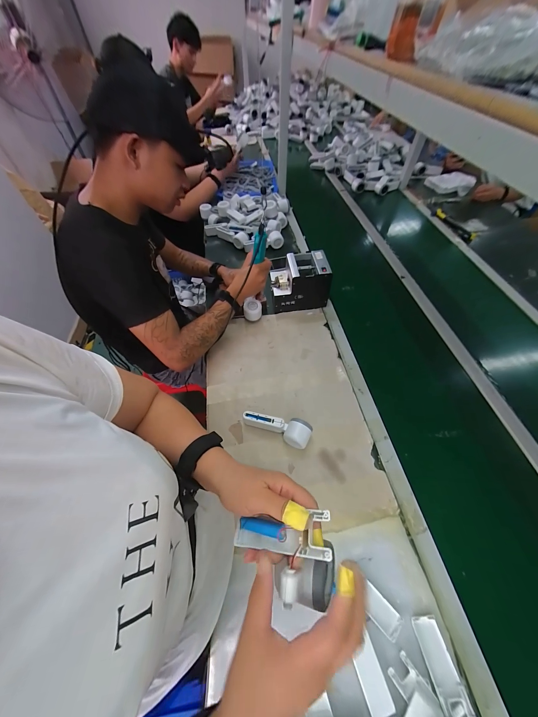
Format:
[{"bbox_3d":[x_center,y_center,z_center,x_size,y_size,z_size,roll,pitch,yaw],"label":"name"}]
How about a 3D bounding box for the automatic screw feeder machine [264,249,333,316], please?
[{"bbox_3d":[0.098,-0.250,0.820,0.189,0.162,0.124,-3,56,-2],"label":"automatic screw feeder machine"}]

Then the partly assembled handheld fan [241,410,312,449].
[{"bbox_3d":[0.021,0.164,0.603,0.166,0.053,0.055,22,58,14],"label":"partly assembled handheld fan"}]

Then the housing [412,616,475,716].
[{"bbox_3d":[0.269,0.482,0.382,0.041,0.012,0.102,-4,39,-3],"label":"housing"}]

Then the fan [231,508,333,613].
[{"bbox_3d":[0.022,0.207,0.253,0.107,0.049,0.084,-20,56,20],"label":"fan"}]

